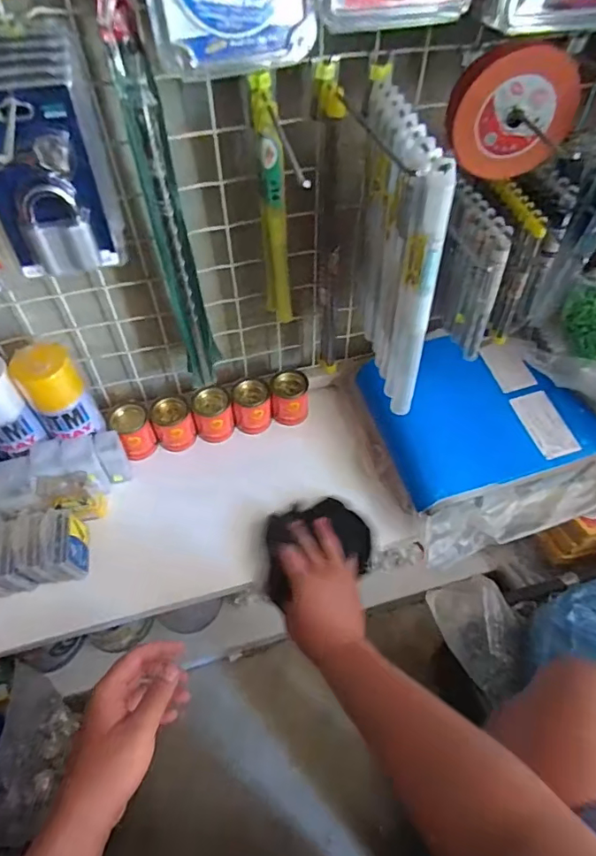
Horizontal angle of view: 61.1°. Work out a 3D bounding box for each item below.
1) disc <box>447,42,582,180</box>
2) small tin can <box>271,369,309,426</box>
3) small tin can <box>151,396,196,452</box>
[{"bbox_3d":[0.193,-0.281,0.453,0.110,0.096,0.028,0,51,3],"label":"disc"},{"bbox_3d":[-0.011,-0.044,0.747,0.052,0.067,0.049,-1,51,2],"label":"small tin can"},{"bbox_3d":[-0.178,-0.001,0.729,0.053,0.073,0.053,-1,51,2],"label":"small tin can"}]

